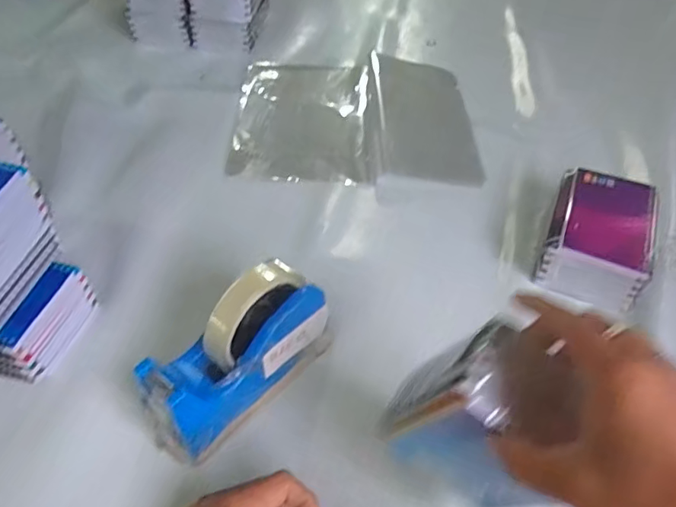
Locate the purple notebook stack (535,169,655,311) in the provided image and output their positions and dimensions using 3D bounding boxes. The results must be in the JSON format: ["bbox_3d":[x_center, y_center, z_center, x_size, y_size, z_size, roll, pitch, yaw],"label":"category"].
[{"bbox_3d":[0.262,-0.019,0.532,0.096,0.051,0.142,19,51,15],"label":"purple notebook stack"}]

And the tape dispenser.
[{"bbox_3d":[-0.075,0.079,0.414,0.052,0.111,0.161,36,57,27],"label":"tape dispenser"}]

